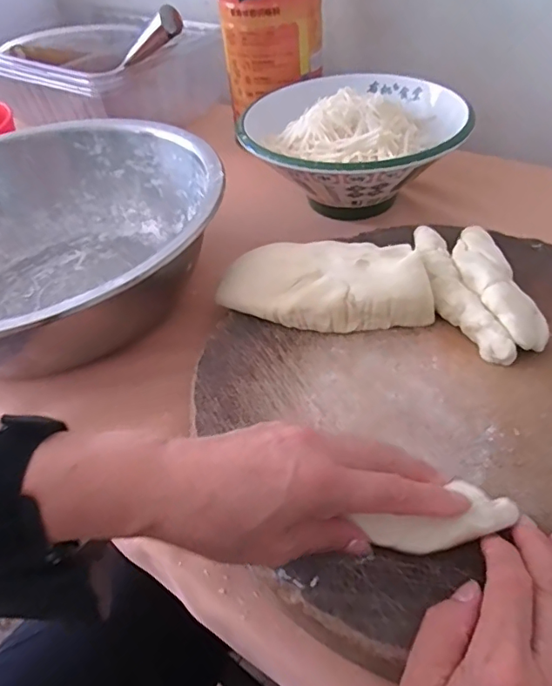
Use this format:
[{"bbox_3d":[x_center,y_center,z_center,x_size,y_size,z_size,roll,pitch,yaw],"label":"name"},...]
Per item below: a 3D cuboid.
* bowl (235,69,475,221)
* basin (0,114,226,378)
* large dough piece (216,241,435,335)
[{"bbox_3d":[0.082,-0.207,0.559,0.213,0.109,0.226,-4,45,4],"label":"bowl"},{"bbox_3d":[-0.214,-0.084,0.478,0.328,0.107,0.326,-4,45,4],"label":"basin"},{"bbox_3d":[0.033,-0.048,0.401,0.174,0.039,0.078,7,46,14],"label":"large dough piece"}]

